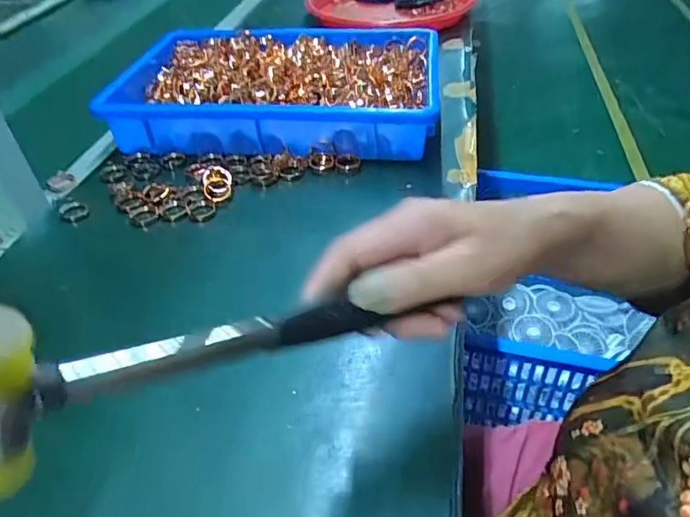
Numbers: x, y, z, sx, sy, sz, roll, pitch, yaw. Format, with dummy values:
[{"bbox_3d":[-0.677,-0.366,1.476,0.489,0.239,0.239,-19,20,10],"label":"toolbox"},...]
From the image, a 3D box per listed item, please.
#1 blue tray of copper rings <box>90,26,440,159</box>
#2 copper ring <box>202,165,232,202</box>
[{"bbox_3d":[-0.076,-0.205,0.620,0.357,0.069,0.237,1,41,7],"label":"blue tray of copper rings"},{"bbox_3d":[-0.125,-0.075,0.510,0.028,0.016,0.034,-10,44,-8],"label":"copper ring"}]

